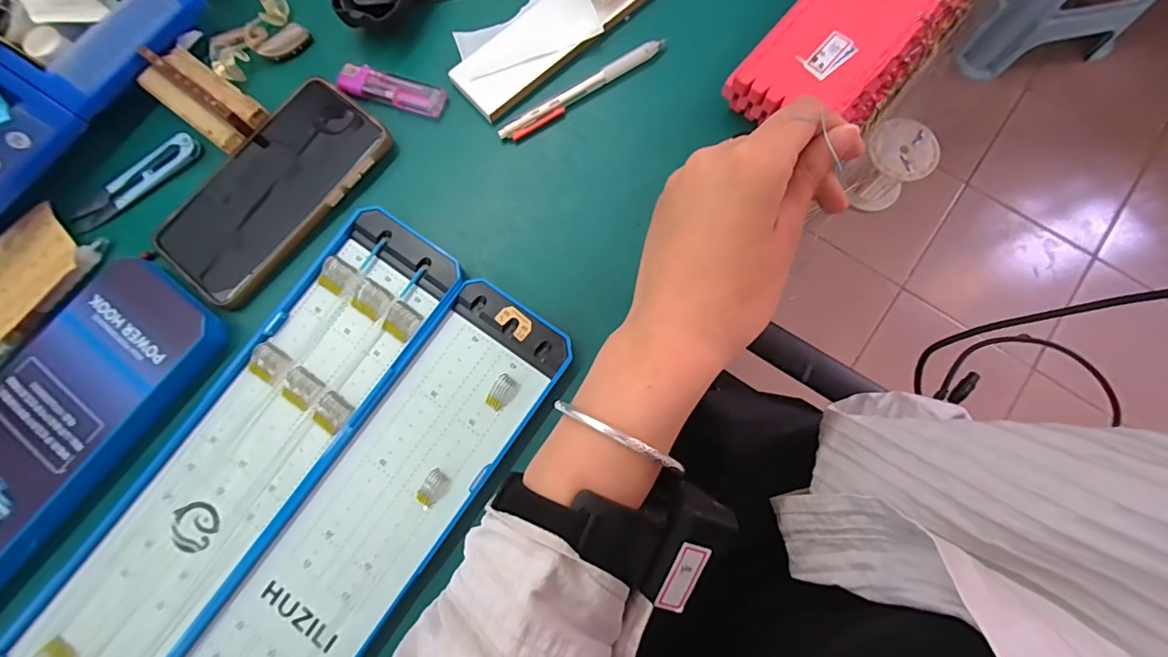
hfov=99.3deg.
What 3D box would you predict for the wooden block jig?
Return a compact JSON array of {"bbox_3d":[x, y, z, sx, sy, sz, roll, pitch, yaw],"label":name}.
[{"bbox_3d":[-0.274,-0.167,0.350,0.093,0.020,0.040,37,81,9],"label":"wooden block jig"}]

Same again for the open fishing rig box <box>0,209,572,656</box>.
[{"bbox_3d":[-0.204,0.144,0.297,0.183,0.016,0.448,35,81,9],"label":"open fishing rig box"}]

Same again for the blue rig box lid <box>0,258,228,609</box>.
[{"bbox_3d":[-0.405,0.154,0.285,0.100,0.016,0.462,37,81,9],"label":"blue rig box lid"}]

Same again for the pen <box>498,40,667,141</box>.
[{"bbox_3d":[-0.001,-0.170,0.358,0.132,0.012,0.013,-31,79,-5],"label":"pen"}]

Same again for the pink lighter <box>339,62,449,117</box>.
[{"bbox_3d":[-0.140,-0.174,0.366,0.078,0.010,0.024,18,79,5],"label":"pink lighter"}]

